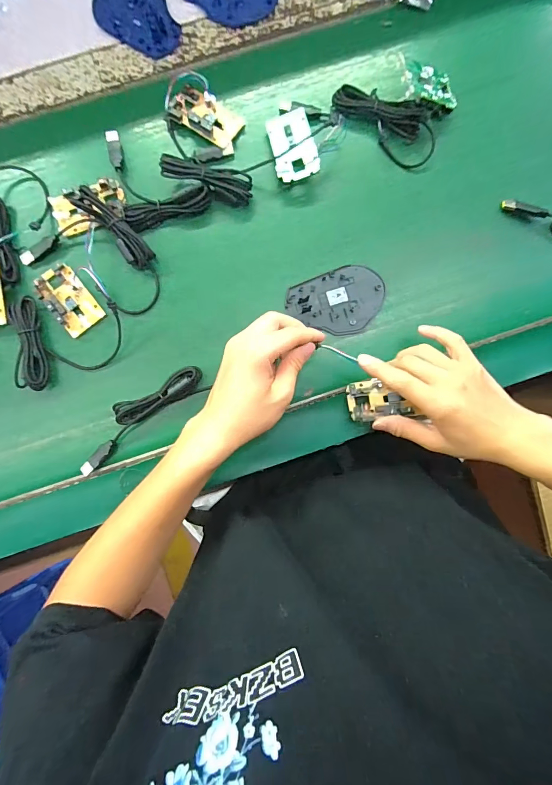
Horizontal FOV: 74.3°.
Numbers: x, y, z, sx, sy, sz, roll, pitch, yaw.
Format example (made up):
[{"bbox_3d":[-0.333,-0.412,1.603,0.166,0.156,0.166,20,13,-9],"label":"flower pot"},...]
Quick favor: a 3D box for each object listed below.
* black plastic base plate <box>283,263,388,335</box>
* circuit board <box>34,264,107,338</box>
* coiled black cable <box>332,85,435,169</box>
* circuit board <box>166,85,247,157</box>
[{"bbox_3d":[0.070,-0.099,0.408,0.106,0.006,0.071,-21,87,-2],"label":"black plastic base plate"},{"bbox_3d":[-0.230,-0.104,0.403,0.044,0.011,0.078,-39,88,-2],"label":"circuit board"},{"bbox_3d":[0.123,-0.307,0.407,0.123,0.029,0.057,34,87,1],"label":"coiled black cable"},{"bbox_3d":[-0.076,-0.309,0.408,0.079,0.019,0.047,34,87,1],"label":"circuit board"}]

